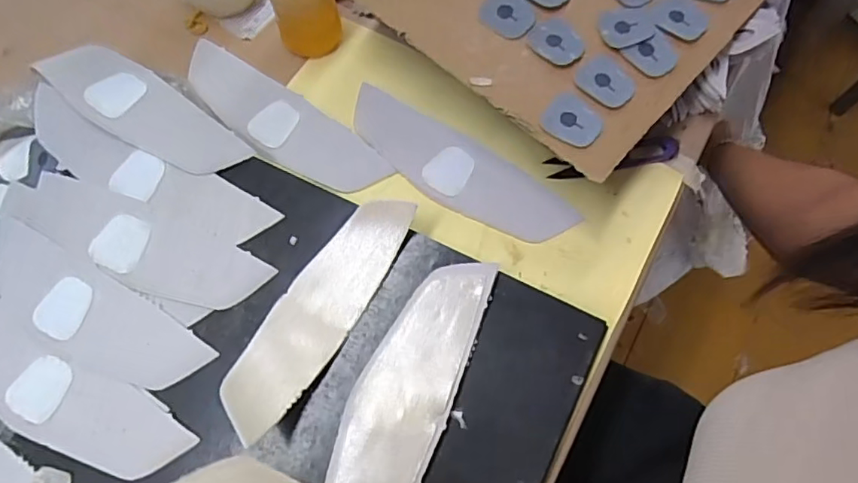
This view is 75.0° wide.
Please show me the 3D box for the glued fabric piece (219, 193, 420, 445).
[{"bbox_3d":[-0.071,0.038,0.356,0.046,0.036,0.167,27,72,10],"label":"glued fabric piece"}]

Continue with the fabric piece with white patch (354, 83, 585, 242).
[{"bbox_3d":[0.019,-0.057,0.433,0.193,0.008,0.058,34,73,10],"label":"fabric piece with white patch"}]

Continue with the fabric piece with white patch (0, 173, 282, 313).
[{"bbox_3d":[-0.214,-0.004,0.388,0.211,0.011,0.054,21,71,8],"label":"fabric piece with white patch"}]

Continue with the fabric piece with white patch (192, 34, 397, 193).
[{"bbox_3d":[-0.123,-0.099,0.449,0.198,0.004,0.056,35,73,13],"label":"fabric piece with white patch"}]

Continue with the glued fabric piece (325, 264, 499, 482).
[{"bbox_3d":[-0.017,0.100,0.344,0.056,0.007,0.200,24,72,7],"label":"glued fabric piece"}]

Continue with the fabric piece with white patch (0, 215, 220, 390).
[{"bbox_3d":[-0.236,0.045,0.375,0.190,0.021,0.055,29,73,12],"label":"fabric piece with white patch"}]

